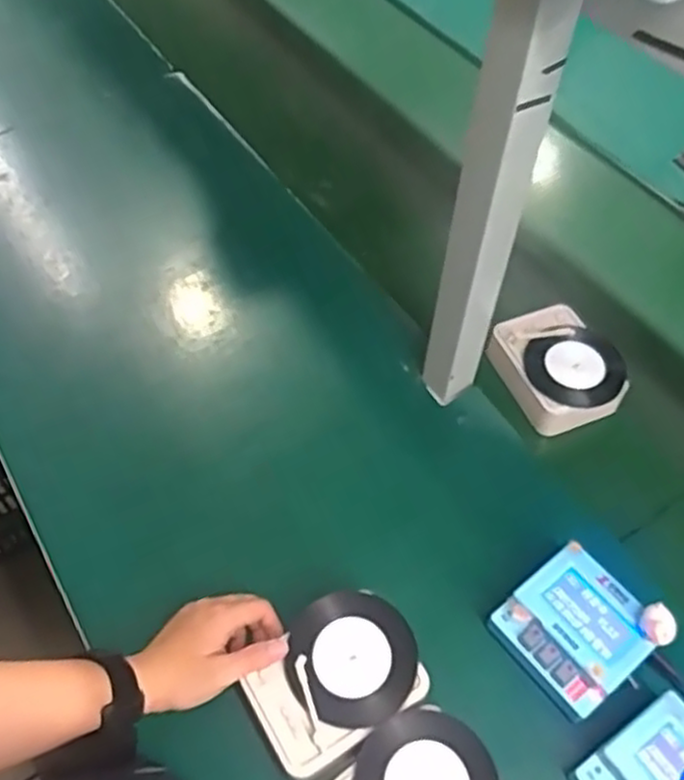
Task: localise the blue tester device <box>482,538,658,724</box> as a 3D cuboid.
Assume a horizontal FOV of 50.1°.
[{"bbox_3d":[0.189,0.194,0.595,0.099,0.033,0.100,-33,62,-18],"label":"blue tester device"}]

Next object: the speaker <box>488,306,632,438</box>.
[{"bbox_3d":[0.221,-0.024,0.761,0.109,0.045,0.126,-19,57,-13],"label":"speaker"}]

